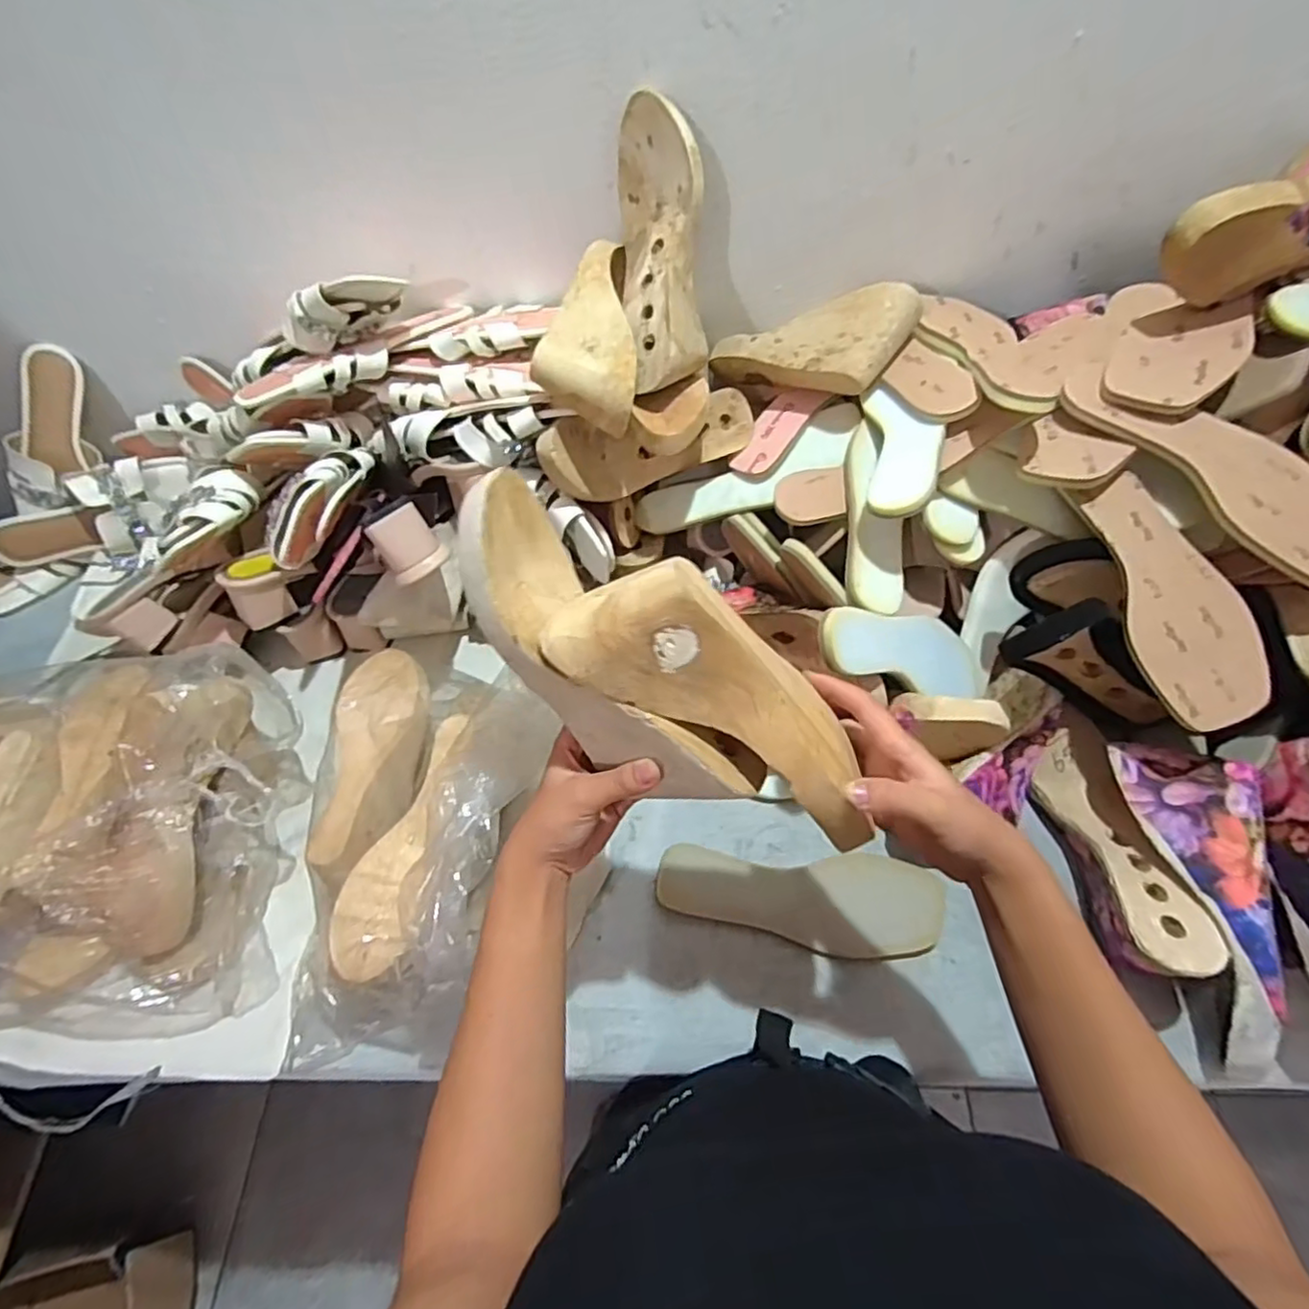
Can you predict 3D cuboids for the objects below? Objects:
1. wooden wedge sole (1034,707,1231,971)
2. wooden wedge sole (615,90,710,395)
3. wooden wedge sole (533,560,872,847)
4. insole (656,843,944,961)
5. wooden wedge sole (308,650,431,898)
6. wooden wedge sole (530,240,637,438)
[{"bbox_3d":[0.373,0.146,0.539,0.067,0.062,0.226,0,37,4],"label":"wooden wedge sole"},{"bbox_3d":[0.007,-0.339,0.567,0.069,0.072,0.231,-4,90,1],"label":"wooden wedge sole"},{"bbox_3d":[0.050,0.022,0.365,0.208,0.056,0.072,35,63,-11],"label":"wooden wedge sole"},{"bbox_3d":[0.125,0.213,0.570,0.237,0.009,0.082,3,65,1],"label":"insole"},{"bbox_3d":[-0.238,0.084,0.565,0.073,0.035,0.212,-7,59,-1],"label":"wooden wedge sole"},{"bbox_3d":[-0.060,-0.267,0.578,0.083,0.082,0.189,-5,59,1],"label":"wooden wedge sole"}]

